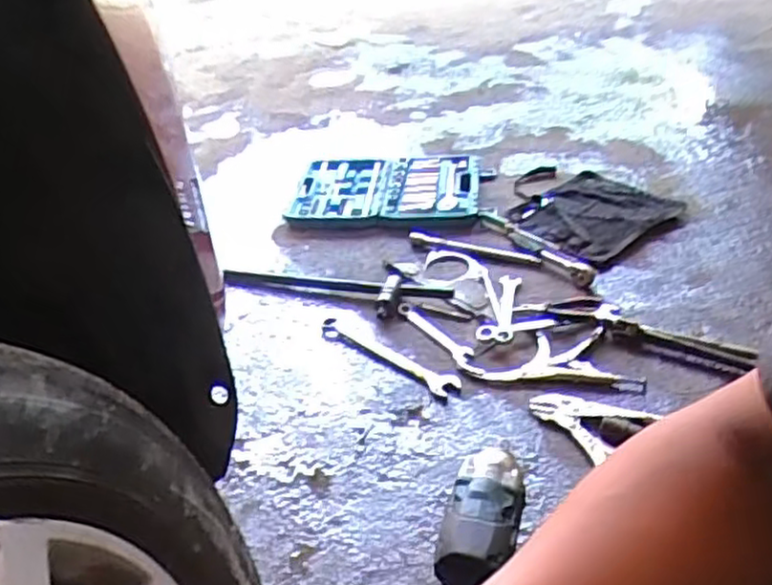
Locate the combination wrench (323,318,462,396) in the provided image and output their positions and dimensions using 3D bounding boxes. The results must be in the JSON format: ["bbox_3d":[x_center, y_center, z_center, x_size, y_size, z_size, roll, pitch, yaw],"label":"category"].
[{"bbox_3d":[0.003,0.095,1.116,0.261,0.016,0.037,27,45,36],"label":"combination wrench"}]

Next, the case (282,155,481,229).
[{"bbox_3d":[-0.004,-0.218,1.508,0.387,0.035,0.278,1,35,7],"label":"case"}]

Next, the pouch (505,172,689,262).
[{"bbox_3d":[0.390,-0.154,1.369,0.262,0.016,0.236,-25,40,-28],"label":"pouch"}]

